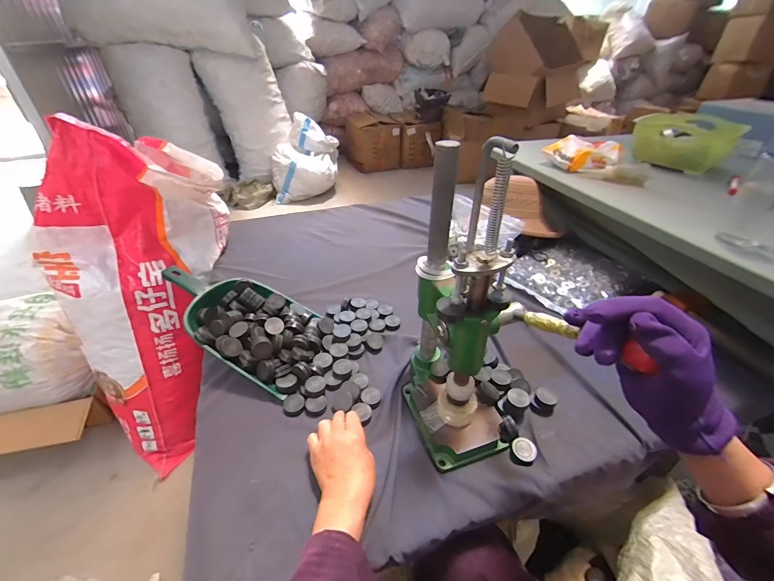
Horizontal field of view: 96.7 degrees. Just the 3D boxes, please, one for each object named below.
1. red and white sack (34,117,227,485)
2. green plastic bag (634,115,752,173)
[{"bbox_3d":[-0.587,0.027,0.875,0.197,0.771,0.351,15,18,19],"label":"red and white sack"},{"bbox_3d":[0.815,-0.407,0.964,0.229,0.151,0.190,24,43,28],"label":"green plastic bag"}]

